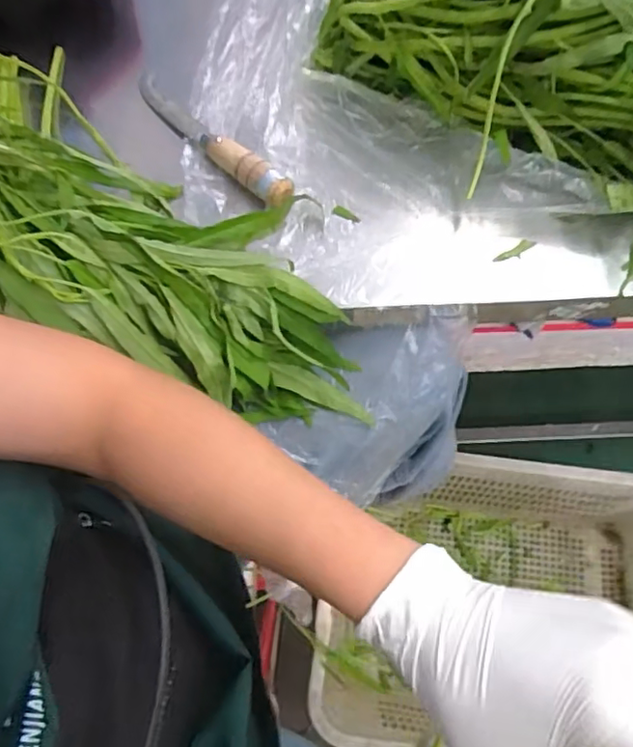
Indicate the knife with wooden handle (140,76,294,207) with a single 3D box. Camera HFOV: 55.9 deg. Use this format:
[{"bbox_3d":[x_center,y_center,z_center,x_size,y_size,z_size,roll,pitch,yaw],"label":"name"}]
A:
[{"bbox_3d":[-0.090,-0.197,0.501,0.023,0.021,0.208,-40,62,-12],"label":"knife with wooden handle"}]

